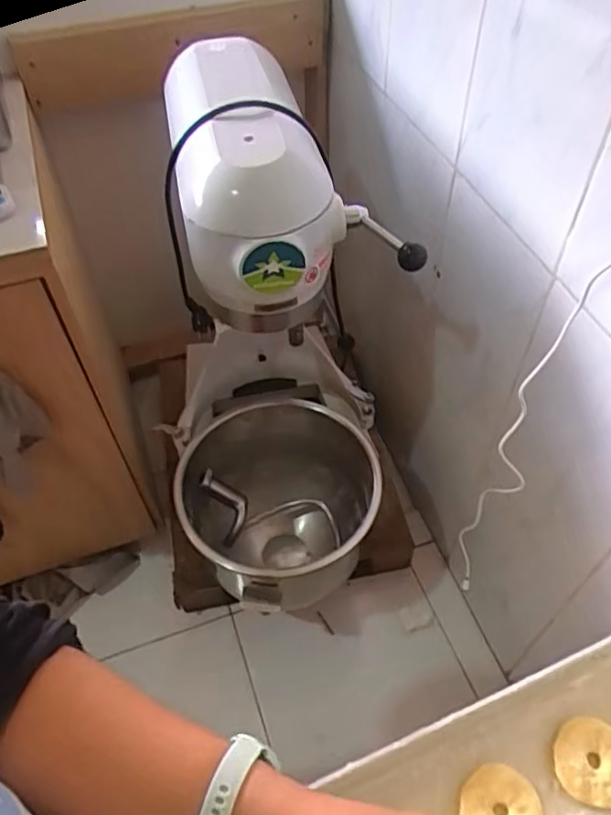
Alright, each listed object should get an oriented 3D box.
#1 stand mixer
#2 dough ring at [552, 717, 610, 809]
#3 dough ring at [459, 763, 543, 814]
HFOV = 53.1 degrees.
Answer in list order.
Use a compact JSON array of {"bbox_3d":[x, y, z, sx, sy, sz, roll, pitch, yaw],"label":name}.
[{"bbox_3d":[-0.050,-0.018,0.975,0.358,0.774,0.502,-8,52,-5],"label":"stand mixer"},{"bbox_3d":[0.226,0.279,0.482,0.060,0.014,0.060,-1,52,1],"label":"dough ring"},{"bbox_3d":[0.148,0.304,0.461,0.059,0.016,0.056,-1,52,1],"label":"dough ring"}]

